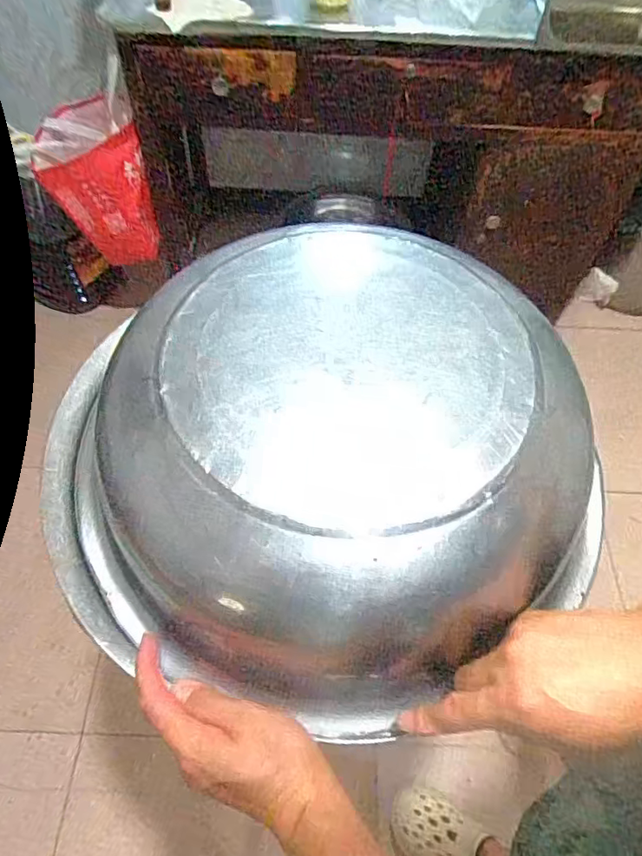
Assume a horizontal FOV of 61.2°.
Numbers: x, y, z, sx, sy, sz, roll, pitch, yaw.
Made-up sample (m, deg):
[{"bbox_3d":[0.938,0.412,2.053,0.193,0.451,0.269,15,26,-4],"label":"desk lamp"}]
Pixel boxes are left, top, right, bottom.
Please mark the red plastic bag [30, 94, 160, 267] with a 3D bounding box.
[{"bbox_3d":[-0.568,-0.622,1.401,0.244,0.322,0.213,-12,59,-10],"label":"red plastic bag"}]

